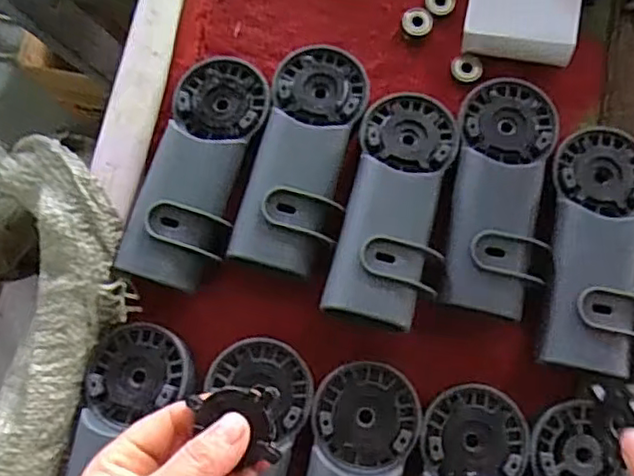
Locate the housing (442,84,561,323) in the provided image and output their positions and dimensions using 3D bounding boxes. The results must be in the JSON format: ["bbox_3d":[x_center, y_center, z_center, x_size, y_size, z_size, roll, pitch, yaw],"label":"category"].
[{"bbox_3d":[0.121,-0.031,0.420,0.061,0.027,0.159,10,78,2],"label":"housing"}]

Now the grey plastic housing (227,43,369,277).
[{"bbox_3d":[-0.008,-0.058,0.424,0.061,0.023,0.159,12,78,2],"label":"grey plastic housing"}]

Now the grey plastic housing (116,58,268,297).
[{"bbox_3d":[-0.078,-0.049,0.426,0.062,0.022,0.159,13,78,3],"label":"grey plastic housing"}]

